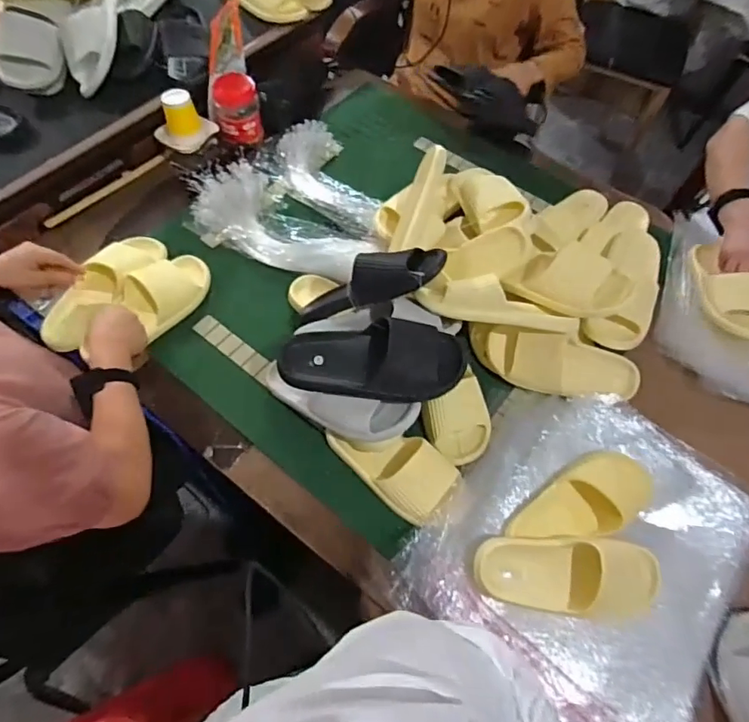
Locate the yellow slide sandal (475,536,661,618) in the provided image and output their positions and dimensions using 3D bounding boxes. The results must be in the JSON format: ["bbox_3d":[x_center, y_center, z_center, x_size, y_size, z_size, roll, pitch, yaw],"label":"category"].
[{"bbox_3d":[0.264,0.288,0.687,0.247,0.054,0.092,5,62,-2],"label":"yellow slide sandal"}]

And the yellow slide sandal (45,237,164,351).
[{"bbox_3d":[-0.479,-0.137,0.899,0.097,0.071,0.256,22,62,7],"label":"yellow slide sandal"}]

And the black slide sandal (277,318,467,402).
[{"bbox_3d":[-0.001,0.005,0.740,0.268,0.080,0.116,-7,76,0],"label":"black slide sandal"}]

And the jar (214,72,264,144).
[{"bbox_3d":[-0.286,-0.528,1.068,0.089,0.101,0.089,-9,63,-10],"label":"jar"}]

